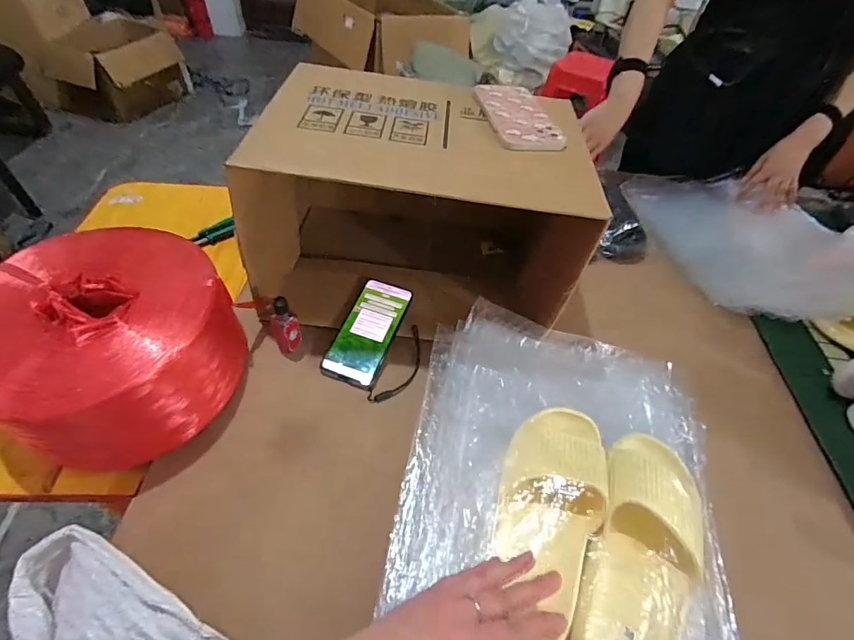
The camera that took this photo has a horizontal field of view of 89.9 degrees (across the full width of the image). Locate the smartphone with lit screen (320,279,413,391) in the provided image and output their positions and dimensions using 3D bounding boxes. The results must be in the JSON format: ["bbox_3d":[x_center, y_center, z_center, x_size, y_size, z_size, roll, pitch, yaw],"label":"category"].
[{"bbox_3d":[-0.082,0.015,0.601,0.074,0.007,0.165,19,61,7],"label":"smartphone with lit screen"}]

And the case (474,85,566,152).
[{"bbox_3d":[0.117,-0.268,0.559,0.083,0.008,0.169,-4,51,-9],"label":"case"}]

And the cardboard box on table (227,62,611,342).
[{"bbox_3d":[-0.015,-0.164,0.616,0.411,0.255,0.295,5,50,-2],"label":"cardboard box on table"}]

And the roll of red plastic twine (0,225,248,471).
[{"bbox_3d":[-0.372,0.030,0.502,0.255,0.143,0.232,3,50,-3],"label":"roll of red plastic twine"}]

